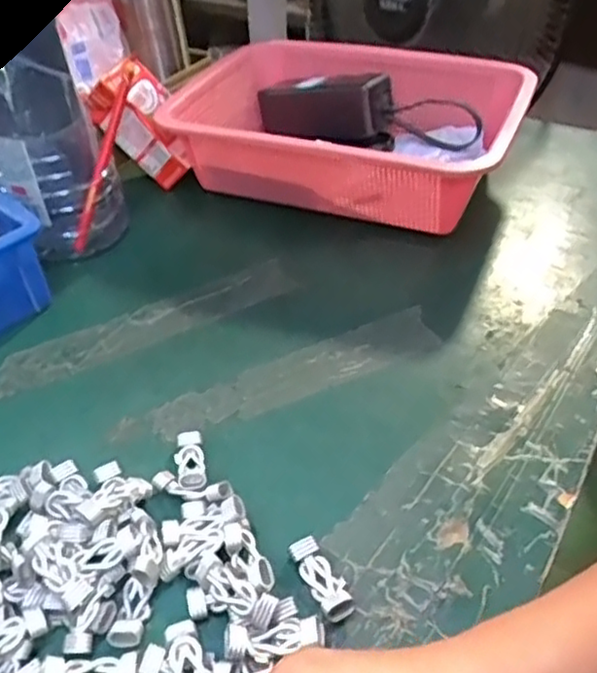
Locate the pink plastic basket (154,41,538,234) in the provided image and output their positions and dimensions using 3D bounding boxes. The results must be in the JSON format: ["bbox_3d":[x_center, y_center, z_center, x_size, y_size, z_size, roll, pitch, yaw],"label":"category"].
[{"bbox_3d":[0.052,-0.187,0.617,0.300,0.102,0.216,14,43,21],"label":"pink plastic basket"}]

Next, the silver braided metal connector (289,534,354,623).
[{"bbox_3d":[0.012,0.120,0.327,0.017,0.011,0.044,-21,42,-18],"label":"silver braided metal connector"}]

